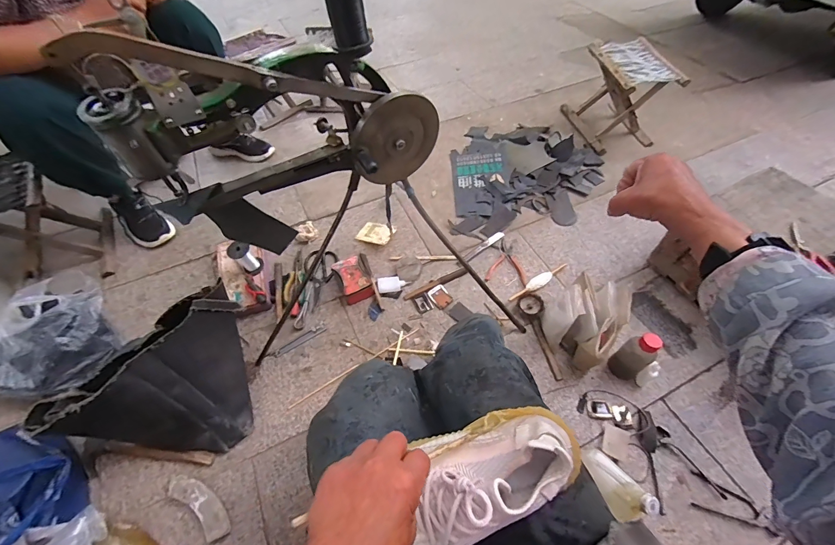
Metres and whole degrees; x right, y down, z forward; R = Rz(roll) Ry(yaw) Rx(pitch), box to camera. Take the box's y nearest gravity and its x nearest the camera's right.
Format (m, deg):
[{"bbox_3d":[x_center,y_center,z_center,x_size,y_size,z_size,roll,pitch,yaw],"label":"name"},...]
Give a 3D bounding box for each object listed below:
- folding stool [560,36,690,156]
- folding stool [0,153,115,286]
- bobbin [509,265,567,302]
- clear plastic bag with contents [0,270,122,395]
[{"bbox_3d":[0.715,-0.630,1.287,0.232,0.241,0.304,-12,55,-7],"label":"folding stool"},{"bbox_3d":[-1.082,-0.139,1.021,0.249,0.298,0.283,-30,59,-19],"label":"folding stool"},{"bbox_3d":[0.344,0.026,1.030,0.213,0.025,0.036,-25,58,-16],"label":"bobbin"},{"bbox_3d":[-0.892,0.160,0.903,0.236,0.144,0.303,9,55,7],"label":"clear plastic bag with contents"}]

